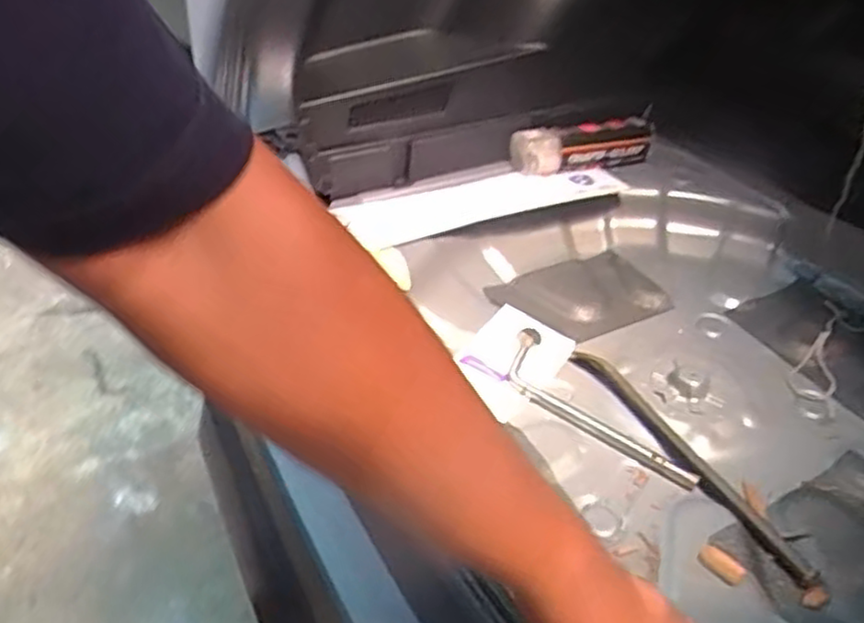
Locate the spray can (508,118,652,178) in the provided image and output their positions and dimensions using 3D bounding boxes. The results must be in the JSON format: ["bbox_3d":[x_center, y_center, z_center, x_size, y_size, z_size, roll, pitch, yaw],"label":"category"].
[{"bbox_3d":[0.236,-0.262,1.157,0.223,0.077,0.070,-7,38,-7],"label":"spray can"}]

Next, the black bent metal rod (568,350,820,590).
[{"bbox_3d":[0.275,0.152,0.803,0.031,0.013,0.358,-19,41,-21],"label":"black bent metal rod"}]

